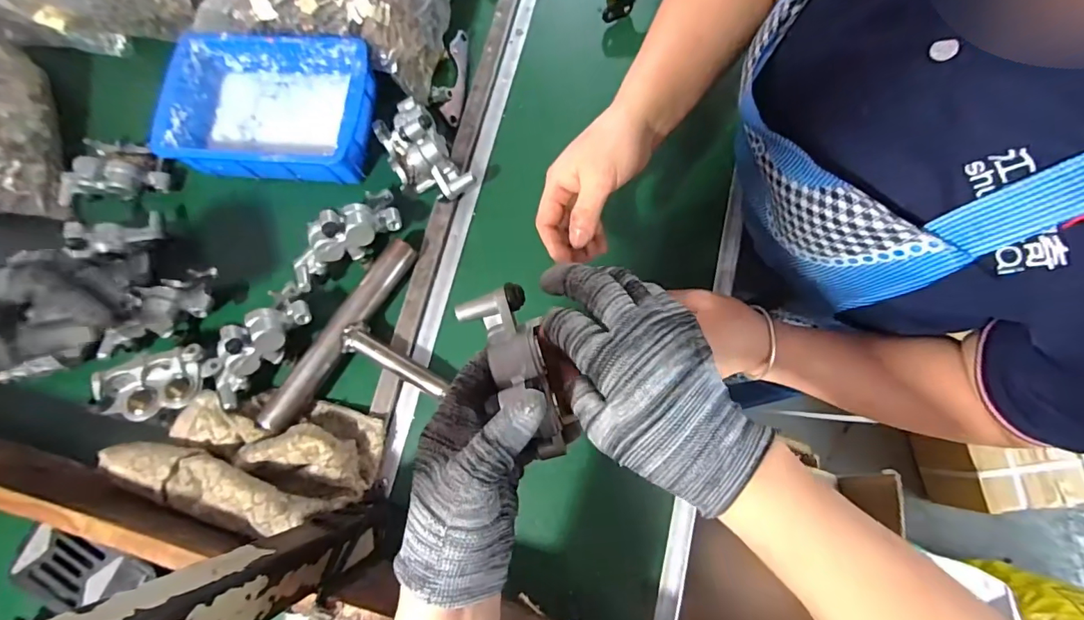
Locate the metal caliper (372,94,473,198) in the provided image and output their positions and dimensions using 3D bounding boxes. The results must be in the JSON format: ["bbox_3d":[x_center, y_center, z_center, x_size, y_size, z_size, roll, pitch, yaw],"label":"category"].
[{"bbox_3d":[-0.125,-0.157,0.480,0.062,0.060,0.112,-35,82,2],"label":"metal caliper"}]

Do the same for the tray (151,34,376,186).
[{"bbox_3d":[-0.281,-0.211,0.501,0.205,0.050,0.141,5,85,7],"label":"tray"}]

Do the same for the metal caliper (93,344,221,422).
[{"bbox_3d":[-0.358,0.069,0.439,0.103,0.045,0.052,-21,82,4],"label":"metal caliper"}]

